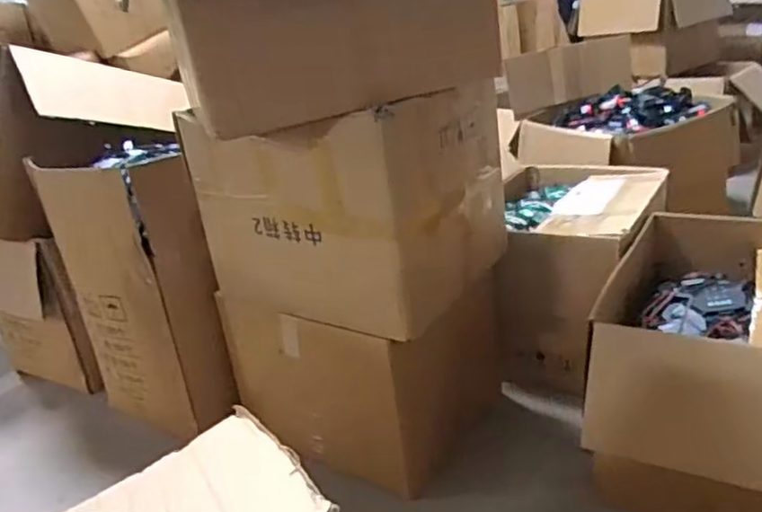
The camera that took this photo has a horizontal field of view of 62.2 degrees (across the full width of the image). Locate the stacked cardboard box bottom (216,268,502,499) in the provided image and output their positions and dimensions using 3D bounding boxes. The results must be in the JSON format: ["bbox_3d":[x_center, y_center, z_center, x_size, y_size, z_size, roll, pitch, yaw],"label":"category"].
[{"bbox_3d":[-0.009,0.215,1.536,0.571,0.346,0.494,8,27,34],"label":"stacked cardboard box bottom"}]

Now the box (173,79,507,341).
[{"bbox_3d":[-0.068,-0.131,1.357,0.543,0.400,0.427,8,27,34],"label":"box"}]

